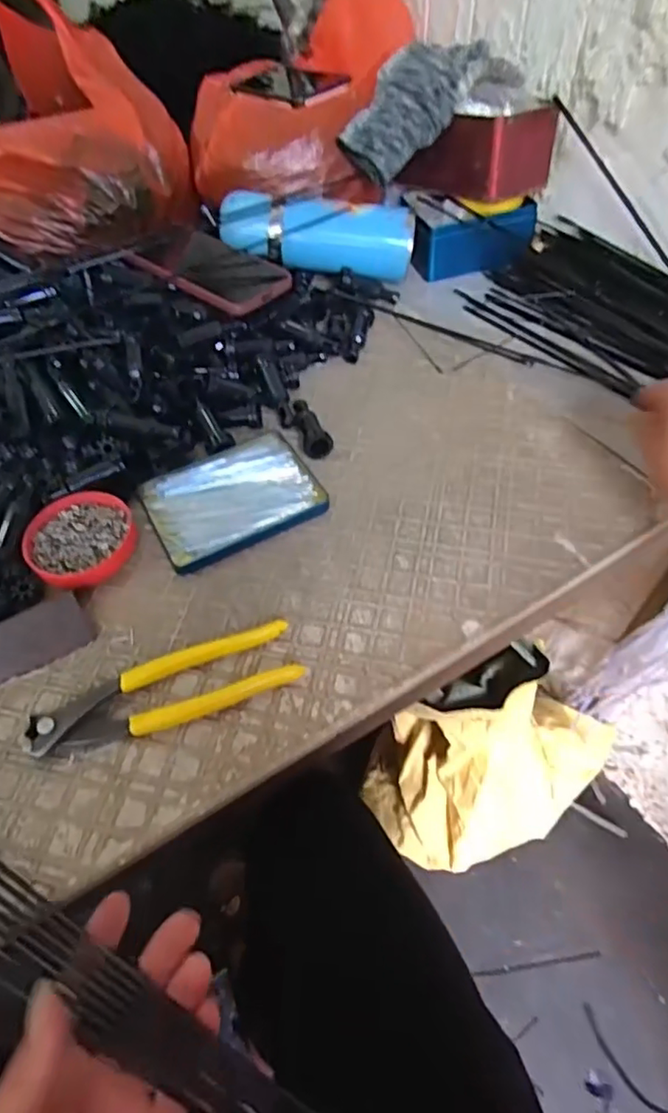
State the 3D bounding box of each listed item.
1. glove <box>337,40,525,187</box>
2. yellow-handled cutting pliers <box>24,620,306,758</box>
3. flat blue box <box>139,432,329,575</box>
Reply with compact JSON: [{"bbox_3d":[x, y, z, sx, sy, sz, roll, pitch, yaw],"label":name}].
[{"bbox_3d":[0.094,-0.457,0.603,0.175,0.081,0.084,-27,57,-17],"label":"glove"},{"bbox_3d":[-0.103,0.084,0.370,0.161,0.020,0.044,-18,54,-11],"label":"yellow-handled cutting pliers"},{"bbox_3d":[-0.081,-0.048,0.467,0.127,0.011,0.100,-24,56,-16],"label":"flat blue box"}]

